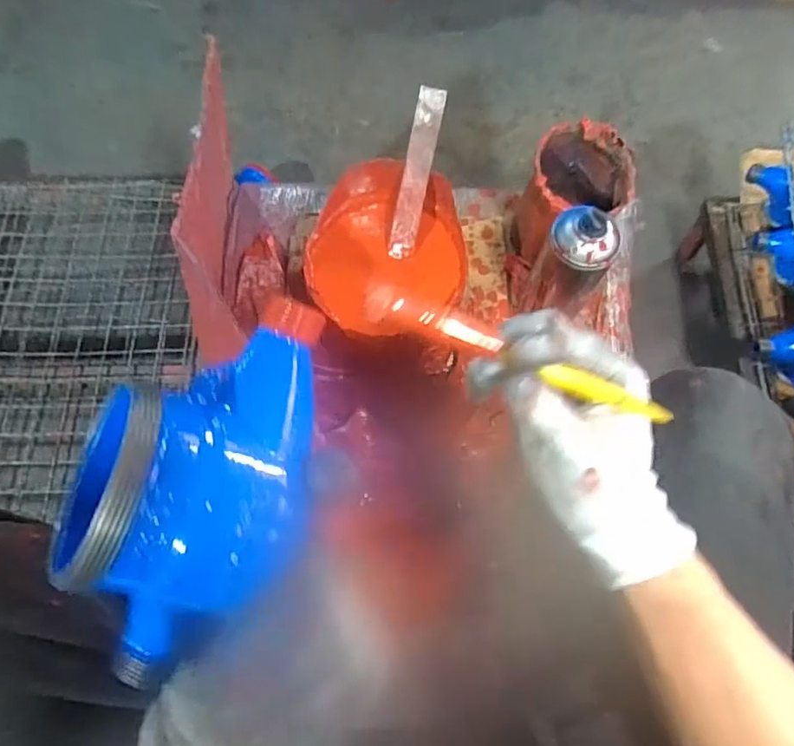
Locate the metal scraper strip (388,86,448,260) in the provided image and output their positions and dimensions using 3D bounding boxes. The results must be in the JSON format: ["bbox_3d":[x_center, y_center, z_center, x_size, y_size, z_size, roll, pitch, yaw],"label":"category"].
[{"bbox_3d":[0.018,-0.189,0.567,0.026,0.007,0.155,14,111,3],"label":"metal scraper strip"}]

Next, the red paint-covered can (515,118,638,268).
[{"bbox_3d":[0.192,-0.191,0.645,0.098,0.117,0.107,0,68,0],"label":"red paint-covered can"}]

